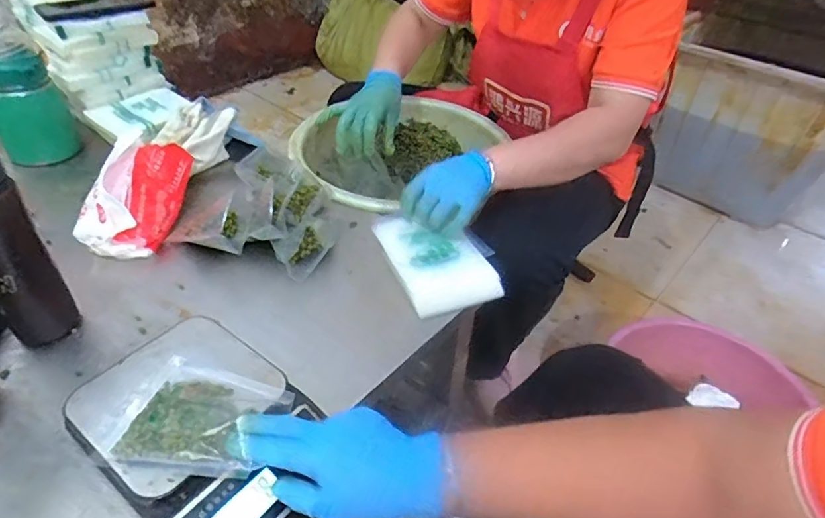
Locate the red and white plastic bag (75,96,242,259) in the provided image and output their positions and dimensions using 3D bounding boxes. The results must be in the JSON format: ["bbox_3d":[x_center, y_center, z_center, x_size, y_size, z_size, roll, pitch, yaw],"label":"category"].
[{"bbox_3d":[-0.364,-0.129,0.745,0.141,0.100,0.283,5,41,2],"label":"red and white plastic bag"}]

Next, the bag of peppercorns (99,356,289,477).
[{"bbox_3d":[-0.171,0.124,0.422,0.135,0.035,0.094,12,42,10],"label":"bag of peppercorns"}]

